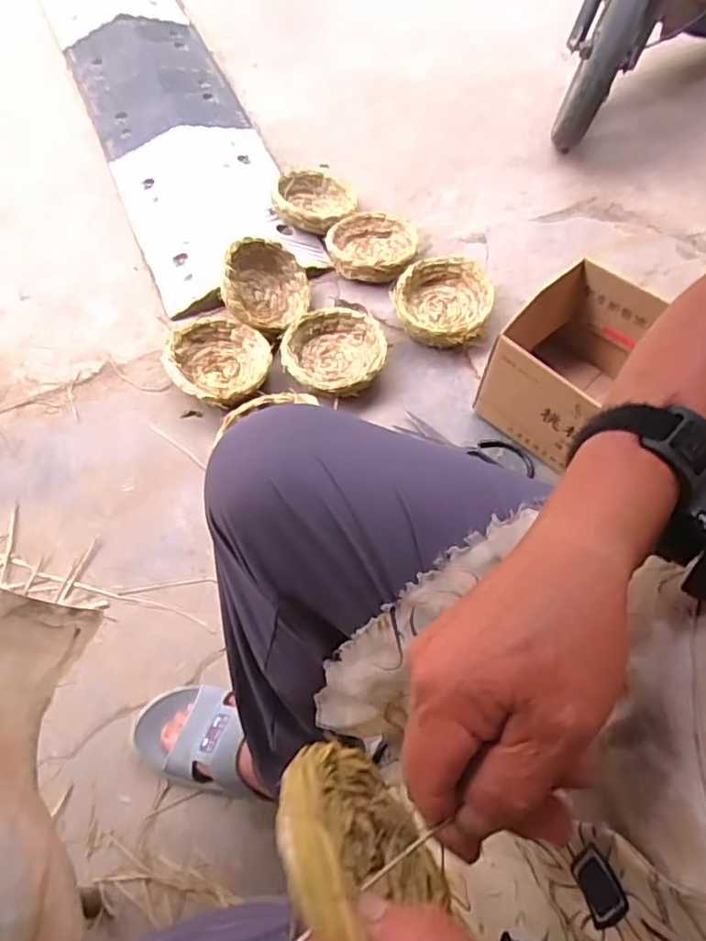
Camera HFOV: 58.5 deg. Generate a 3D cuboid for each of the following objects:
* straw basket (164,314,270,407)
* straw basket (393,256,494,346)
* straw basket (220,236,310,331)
[{"bbox_3d":[-0.230,-0.180,1.072,0.197,0.068,0.170,34,63,17],"label":"straw basket"},{"bbox_3d":[0.157,-0.292,1.132,0.170,0.079,0.173,6,59,-1],"label":"straw basket"},{"bbox_3d":[-0.156,-0.328,1.115,0.172,0.063,0.175,22,68,-39],"label":"straw basket"}]

